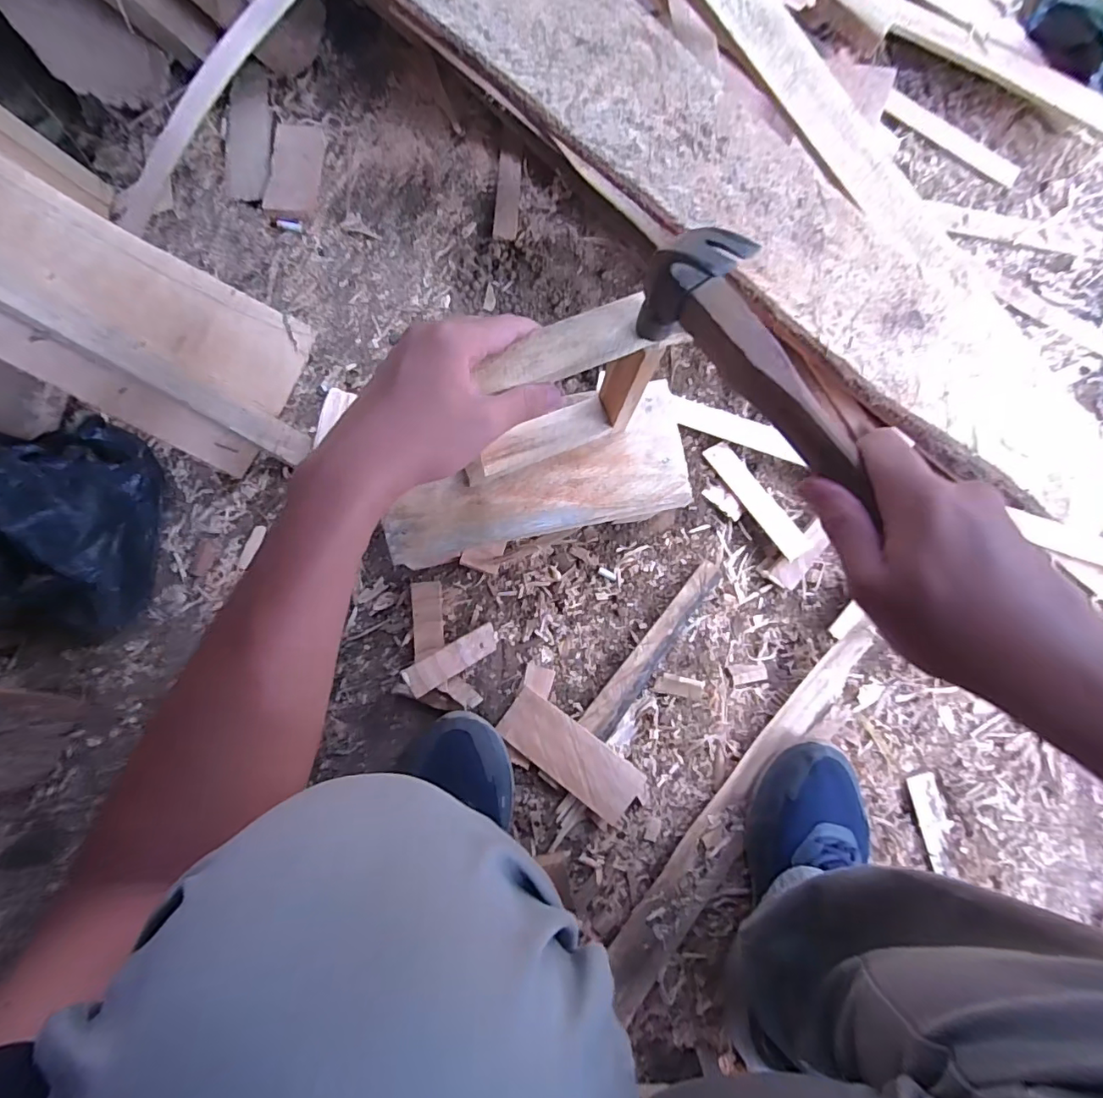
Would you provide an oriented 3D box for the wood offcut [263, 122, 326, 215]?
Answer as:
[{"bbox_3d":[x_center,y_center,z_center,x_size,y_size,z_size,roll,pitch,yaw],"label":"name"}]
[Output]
[{"bbox_3d":[-0.305,-0.454,0.632,0.059,0.010,0.112,5,85,0],"label":"wood offcut"}]

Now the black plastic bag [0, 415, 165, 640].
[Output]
[{"bbox_3d":[-0.506,-0.025,0.519,0.177,0.141,0.216,6,85,0],"label":"black plastic bag"}]

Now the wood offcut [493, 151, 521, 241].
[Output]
[{"bbox_3d":[-0.051,-0.414,0.625,0.028,0.008,0.104,3,85,0],"label":"wood offcut"}]

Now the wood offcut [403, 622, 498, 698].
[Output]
[{"bbox_3d":[-0.101,0.113,0.546,0.101,0.010,0.030,-29,85,-27],"label":"wood offcut"}]

